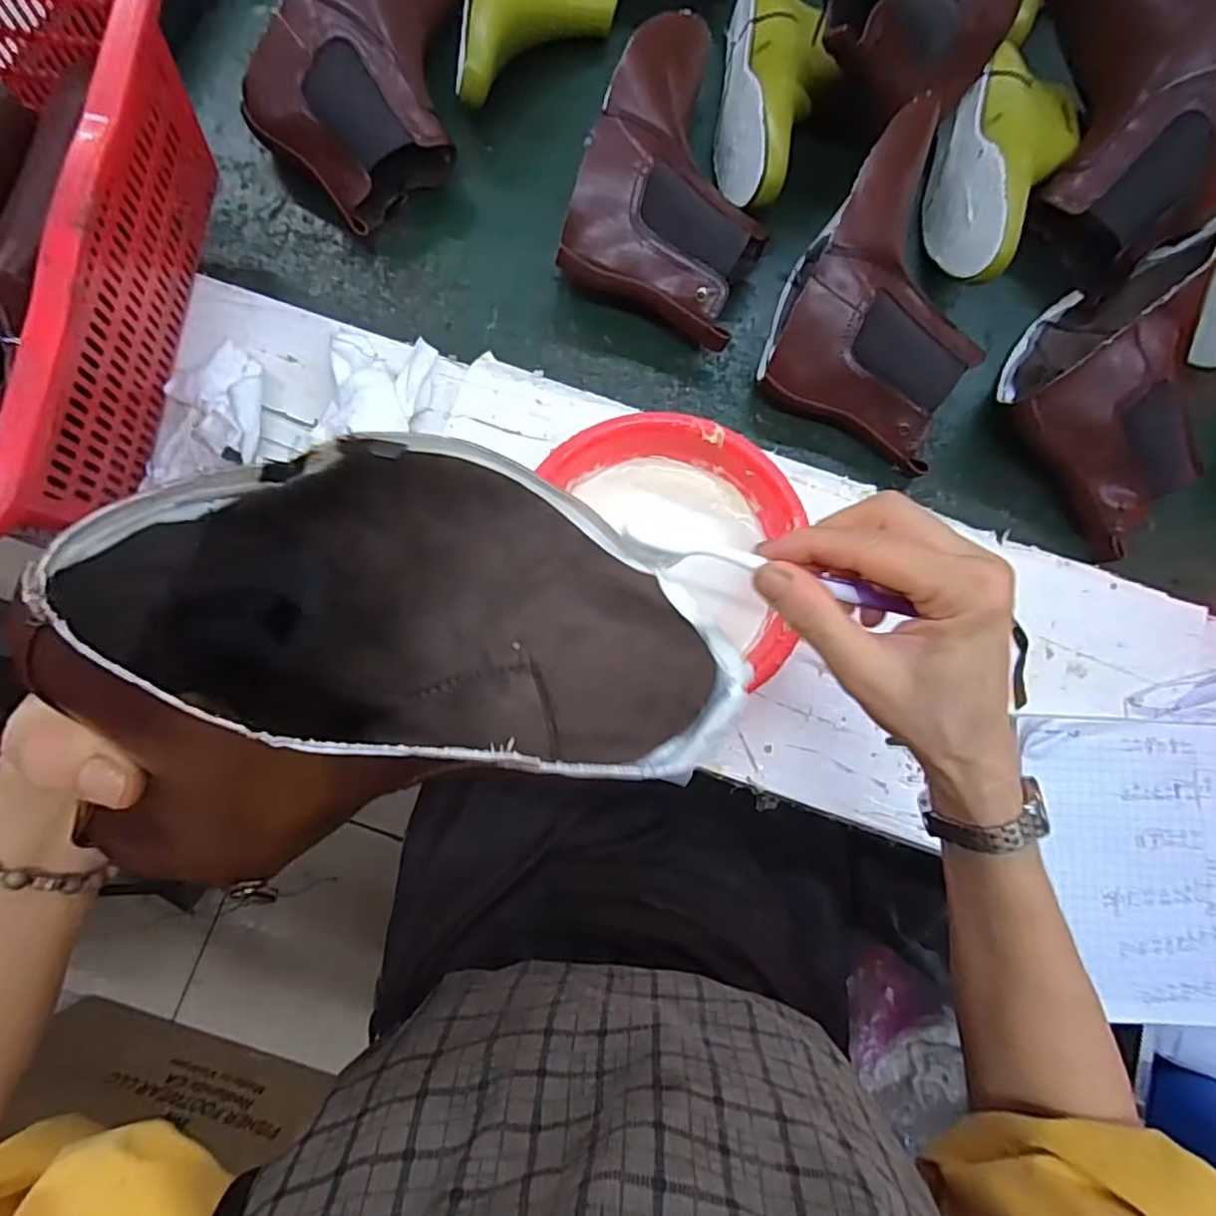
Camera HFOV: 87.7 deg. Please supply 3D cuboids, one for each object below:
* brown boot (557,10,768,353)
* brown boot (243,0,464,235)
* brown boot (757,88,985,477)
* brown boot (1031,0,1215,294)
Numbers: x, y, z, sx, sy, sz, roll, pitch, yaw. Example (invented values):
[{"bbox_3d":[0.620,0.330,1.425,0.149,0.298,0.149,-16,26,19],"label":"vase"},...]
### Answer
[{"bbox_3d":[0.069,-0.354,0.513,0.144,0.099,0.243,21,81,1],"label":"brown boot"},{"bbox_3d":[-0.199,-0.458,0.527,0.153,0.087,0.272,9,81,-1],"label":"brown boot"},{"bbox_3d":[0.230,-0.254,0.501,0.156,0.100,0.239,26,81,2],"label":"brown boot"},{"bbox_3d":[0.412,-0.413,0.514,0.142,0.105,0.241,-38,84,-8],"label":"brown boot"}]

